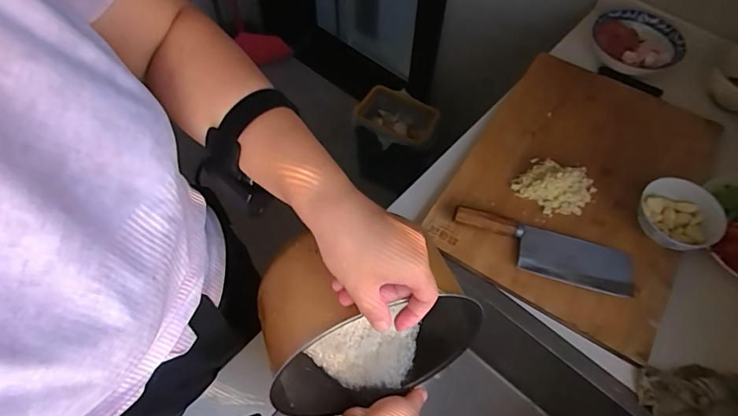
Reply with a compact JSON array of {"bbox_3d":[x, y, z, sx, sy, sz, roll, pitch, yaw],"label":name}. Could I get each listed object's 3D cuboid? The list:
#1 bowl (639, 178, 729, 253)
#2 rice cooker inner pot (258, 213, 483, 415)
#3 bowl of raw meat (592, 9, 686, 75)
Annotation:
[{"bbox_3d":[0.446,0.017,0.644,0.106,0.050,0.110,0,59,0],"label":"bowl"},{"bbox_3d":[0.000,0.125,0.487,0.215,0.211,0.131,-12,60,-8],"label":"rice cooker inner pot"},{"bbox_3d":[0.514,-0.316,0.852,0.159,0.045,0.146,0,59,0],"label":"bowl of raw meat"}]

